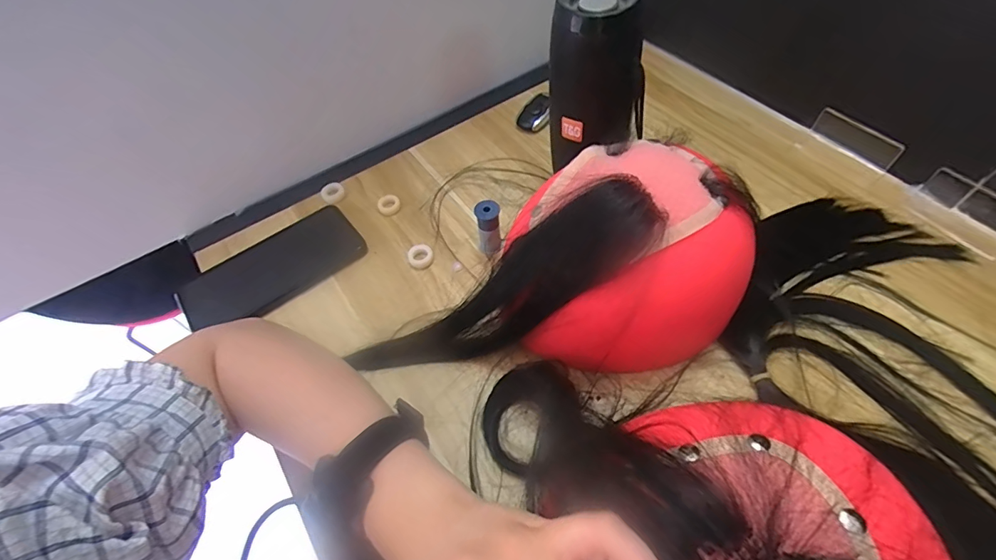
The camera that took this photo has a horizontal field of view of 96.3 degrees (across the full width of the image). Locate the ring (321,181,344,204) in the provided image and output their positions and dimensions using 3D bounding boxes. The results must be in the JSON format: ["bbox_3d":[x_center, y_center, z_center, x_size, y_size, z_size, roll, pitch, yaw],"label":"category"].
[{"bbox_3d":[-0.173,-0.092,0.468,0.024,0.006,0.023,-2,56,3],"label":"ring"}]

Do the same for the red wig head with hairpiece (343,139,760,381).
[{"bbox_3d":[0.035,0.018,0.310,0.280,0.128,0.133,-22,57,-10],"label":"red wig head with hairpiece"}]

